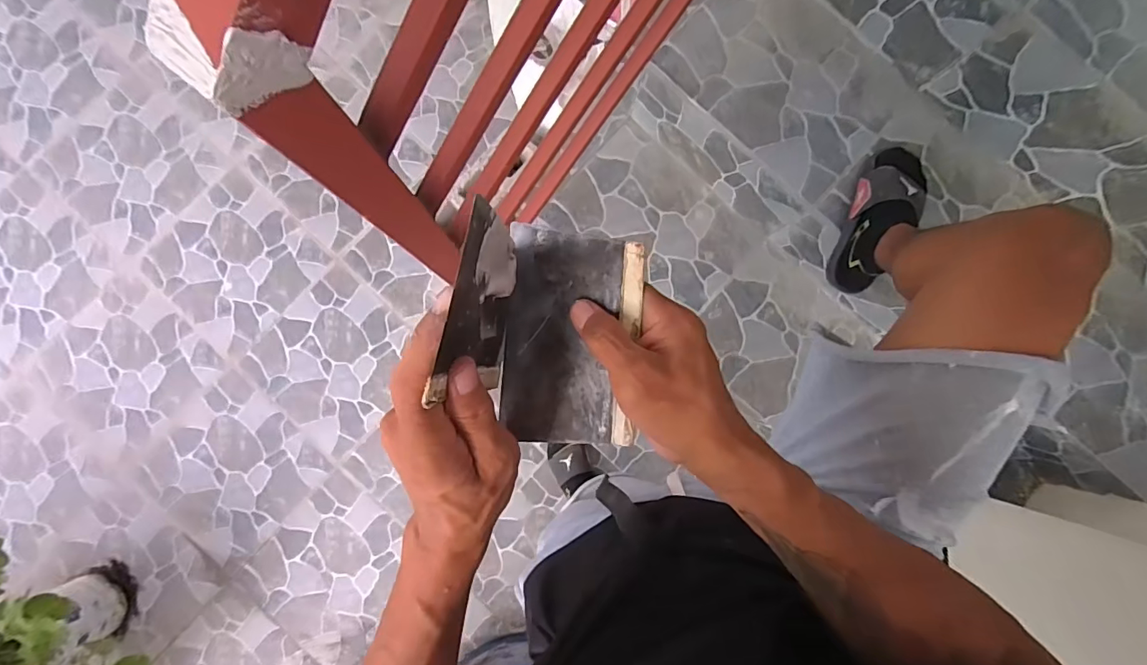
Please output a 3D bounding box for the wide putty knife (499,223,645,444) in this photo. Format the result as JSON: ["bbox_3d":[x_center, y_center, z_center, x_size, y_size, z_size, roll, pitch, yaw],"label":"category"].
[{"bbox_3d":[-0.003,0.003,0.305,0.087,0.008,0.129,6,94,23],"label":"wide putty knife"}]

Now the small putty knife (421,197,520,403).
[{"bbox_3d":[-0.045,-0.010,0.259,0.011,0.119,0.093,16,83,2],"label":"small putty knife"}]

